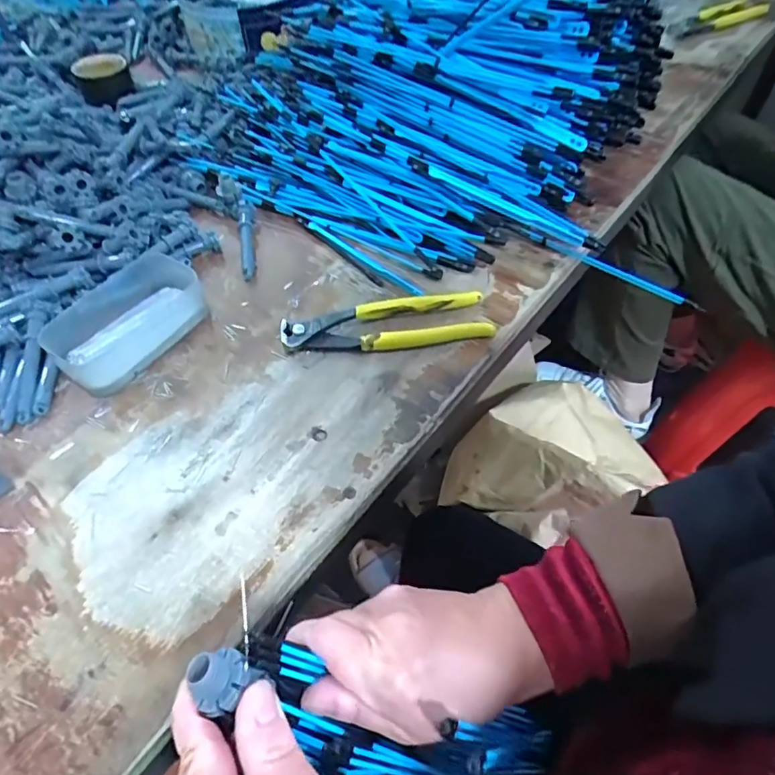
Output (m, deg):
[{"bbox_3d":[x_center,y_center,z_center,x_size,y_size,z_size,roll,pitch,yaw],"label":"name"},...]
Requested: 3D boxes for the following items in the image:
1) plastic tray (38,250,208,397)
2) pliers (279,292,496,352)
[{"bbox_3d":[-0.209,-0.056,0.420,0.080,0.031,0.119,29,59,21],"label":"plastic tray"},{"bbox_3d":[0.000,-0.048,0.415,0.161,0.017,0.041,-8,53,-5],"label":"pliers"}]

